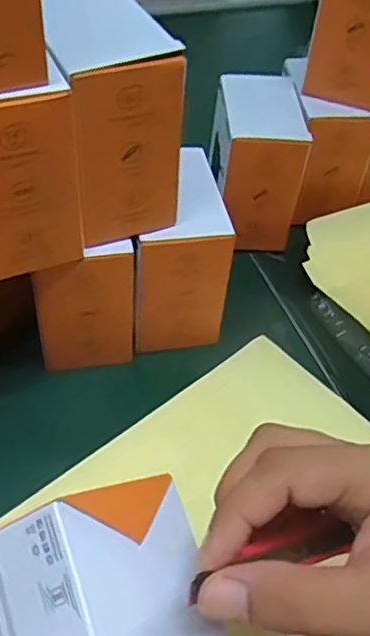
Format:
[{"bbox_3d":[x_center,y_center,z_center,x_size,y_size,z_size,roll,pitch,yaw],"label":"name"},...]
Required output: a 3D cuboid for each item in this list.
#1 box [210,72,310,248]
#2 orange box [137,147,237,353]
[{"bbox_3d":[0.058,-0.134,0.552,0.075,0.110,0.096,3,49,-2],"label":"box"},{"bbox_3d":[-0.009,-0.045,0.477,0.065,0.115,0.104,-6,50,-9],"label":"orange box"}]

